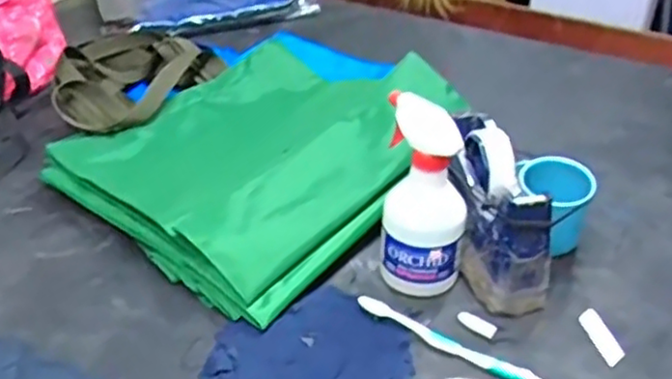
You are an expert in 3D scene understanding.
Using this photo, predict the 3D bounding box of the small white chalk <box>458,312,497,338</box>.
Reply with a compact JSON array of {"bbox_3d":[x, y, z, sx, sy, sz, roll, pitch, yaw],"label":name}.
[{"bbox_3d":[0.131,0.123,0.623,0.038,0.008,0.011,30,44,34],"label":"small white chalk"}]

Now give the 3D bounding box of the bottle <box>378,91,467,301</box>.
[{"bbox_3d":[0.084,0.007,0.629,0.077,0.181,0.063,8,35,9],"label":"bottle"}]

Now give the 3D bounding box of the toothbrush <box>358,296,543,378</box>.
[{"bbox_3d":[0.100,0.136,0.598,0.178,0.014,0.019,22,40,27],"label":"toothbrush"}]

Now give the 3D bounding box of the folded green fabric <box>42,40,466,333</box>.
[{"bbox_3d":[-0.082,-0.055,0.795,0.386,0.109,0.386,30,44,34],"label":"folded green fabric"}]

